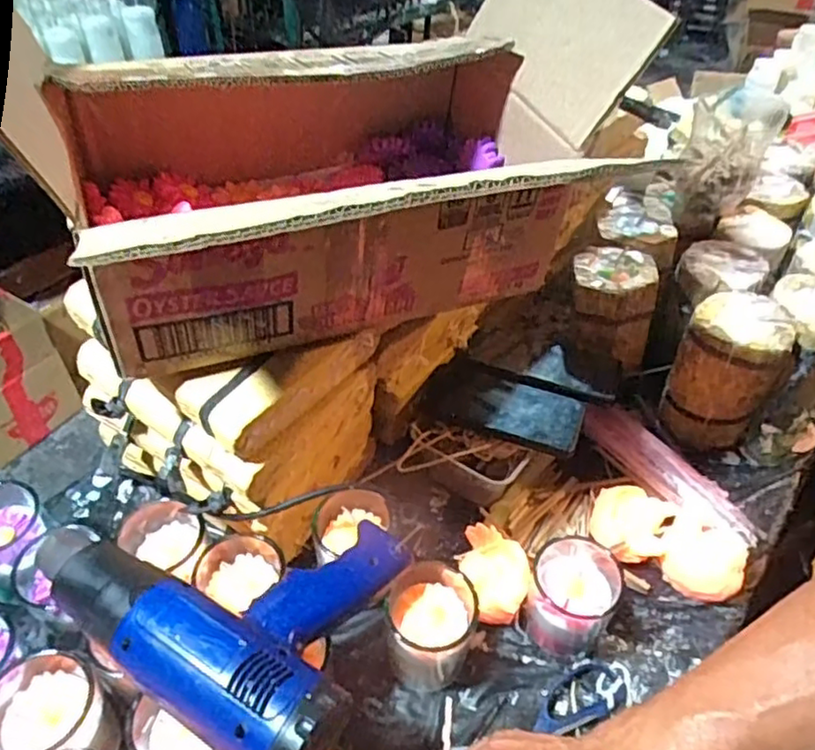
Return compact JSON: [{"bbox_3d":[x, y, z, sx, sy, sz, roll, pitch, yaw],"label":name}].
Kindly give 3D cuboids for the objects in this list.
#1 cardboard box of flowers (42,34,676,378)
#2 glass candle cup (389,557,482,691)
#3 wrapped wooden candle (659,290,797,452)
[{"bbox_3d":[-0.073,-0.165,0.527,0.349,0.161,0.261,-15,47,-17],"label":"cardboard box of flowers"},{"bbox_3d":[0.017,0.211,0.533,0.068,0.096,0.071,1,44,-1],"label":"glass candle cup"},{"bbox_3d":[0.337,0.000,0.694,0.099,0.153,0.085,25,49,22],"label":"wrapped wooden candle"}]

